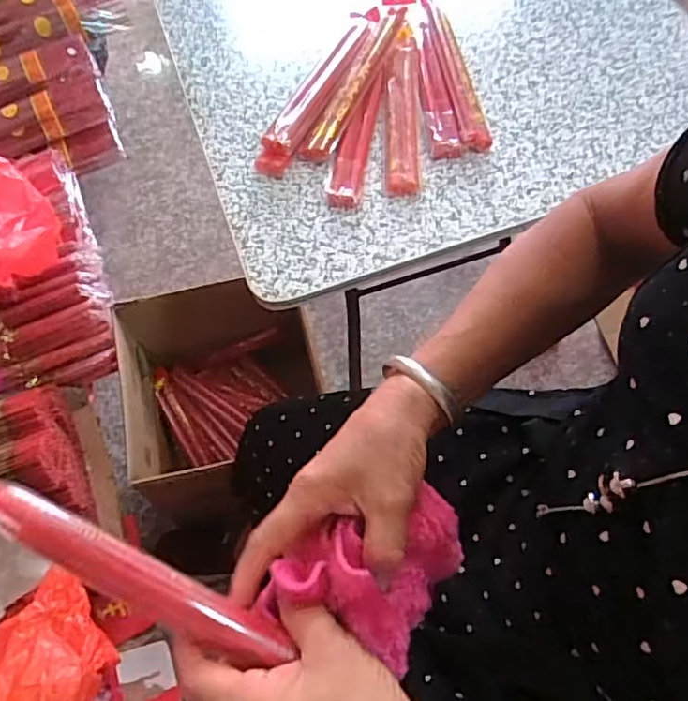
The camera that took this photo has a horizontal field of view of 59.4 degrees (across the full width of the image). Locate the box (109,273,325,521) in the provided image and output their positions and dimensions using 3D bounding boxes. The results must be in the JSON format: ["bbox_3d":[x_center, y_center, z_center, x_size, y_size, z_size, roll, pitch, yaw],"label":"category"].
[{"bbox_3d":[-0.206,0.110,1.067,0.300,0.286,0.333,-8,61,-2],"label":"box"}]

